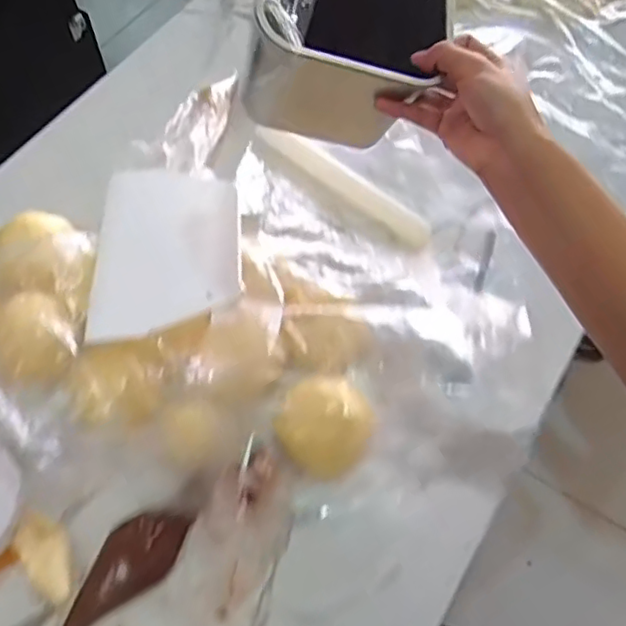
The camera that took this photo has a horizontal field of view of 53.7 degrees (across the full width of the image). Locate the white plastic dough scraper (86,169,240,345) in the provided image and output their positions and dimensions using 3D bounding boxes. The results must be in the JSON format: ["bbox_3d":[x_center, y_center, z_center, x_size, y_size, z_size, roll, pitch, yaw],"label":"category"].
[{"bbox_3d":[-0.129,-0.064,0.552,0.124,0.009,0.188,-5,58,1],"label":"white plastic dough scraper"}]

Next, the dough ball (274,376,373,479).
[{"bbox_3d":[0.010,0.093,0.509,0.074,0.036,0.069,1,63,-1],"label":"dough ball"}]

